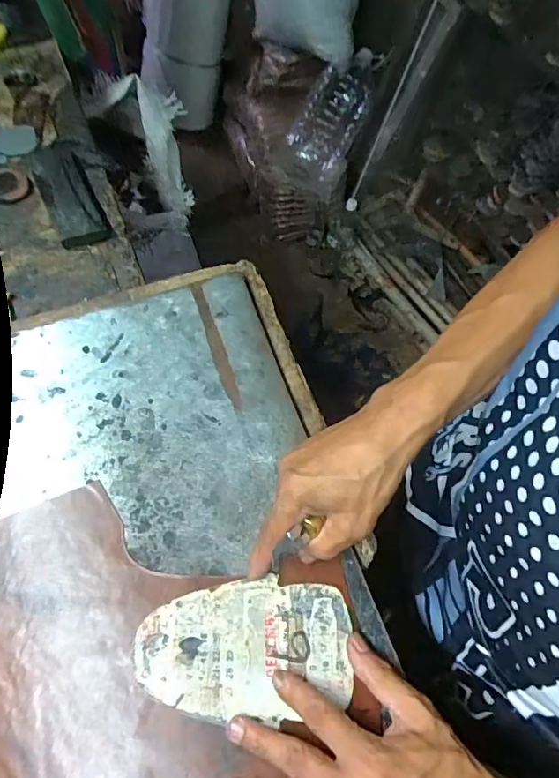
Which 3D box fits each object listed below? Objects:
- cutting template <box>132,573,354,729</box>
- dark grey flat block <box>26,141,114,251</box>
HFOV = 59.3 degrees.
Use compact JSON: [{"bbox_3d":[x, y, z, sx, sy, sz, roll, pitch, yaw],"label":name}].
[{"bbox_3d":[-0.025,0.185,0.354,0.149,0.004,0.086,2,64,-2],"label":"cutting template"},{"bbox_3d":[-0.251,-0.235,0.580,0.056,0.018,0.185,-23,66,-15],"label":"dark grey flat block"}]

